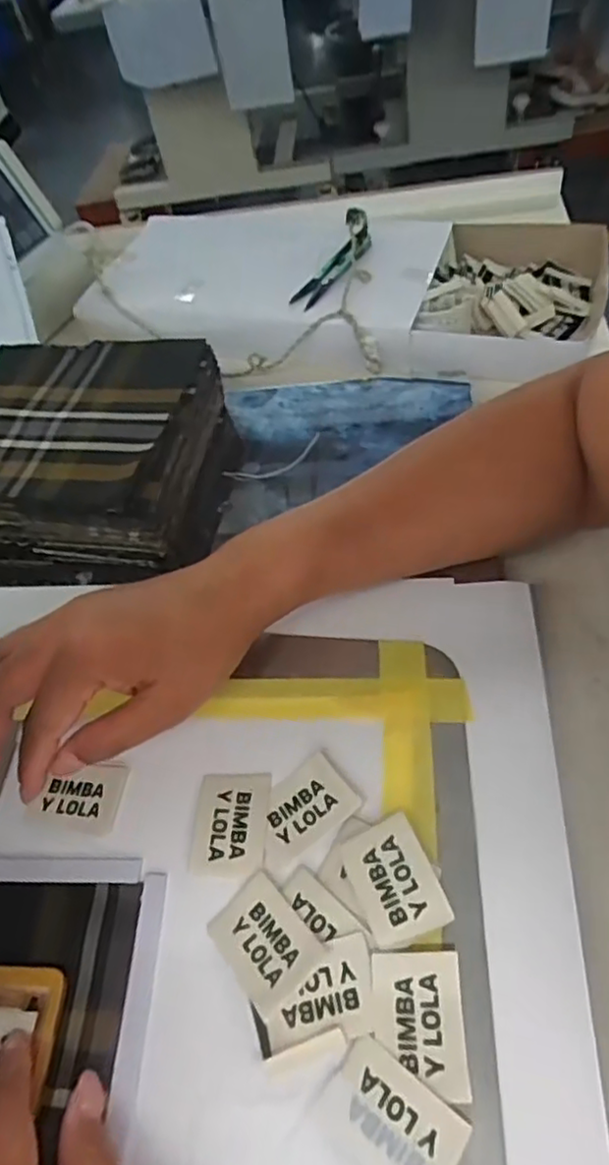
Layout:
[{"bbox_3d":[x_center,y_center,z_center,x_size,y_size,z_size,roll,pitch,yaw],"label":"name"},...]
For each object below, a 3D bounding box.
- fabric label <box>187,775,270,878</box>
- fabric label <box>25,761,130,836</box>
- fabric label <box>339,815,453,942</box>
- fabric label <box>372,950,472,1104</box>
[{"bbox_3d":[-0.036,0.114,0.315,0.036,0.004,0.047,-2,54,10],"label":"fabric label"},{"bbox_3d":[-0.114,0.107,0.336,0.045,0.004,0.035,9,57,10],"label":"fabric label"},{"bbox_3d":[0.039,0.128,0.287,0.034,0.004,0.046,-22,59,-7],"label":"fabric label"},{"bbox_3d":[0.045,0.171,0.257,0.034,0.005,0.047,-5,53,8],"label":"fabric label"}]

